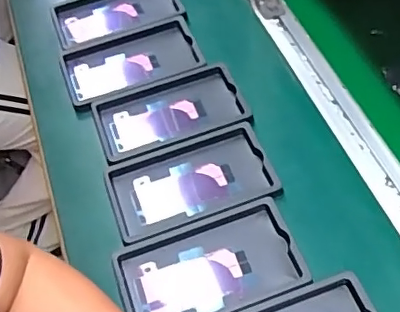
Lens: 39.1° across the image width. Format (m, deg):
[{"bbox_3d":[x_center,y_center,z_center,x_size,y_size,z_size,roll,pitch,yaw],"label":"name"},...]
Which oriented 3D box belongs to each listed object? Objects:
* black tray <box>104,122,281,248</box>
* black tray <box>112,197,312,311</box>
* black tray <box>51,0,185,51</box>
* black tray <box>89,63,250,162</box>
[{"bbox_3d":[-0.009,0.028,0.566,0.157,0.019,0.095,-17,54,-7],"label":"black tray"},{"bbox_3d":[0.008,0.101,0.507,0.155,0.015,0.093,-19,54,-9],"label":"black tray"},{"bbox_3d":[-0.108,-0.186,0.733,0.156,0.029,0.096,-17,54,-8],"label":"black tray"},{"bbox_3d":[-0.033,-0.045,0.623,0.157,0.023,0.092,-18,54,-8],"label":"black tray"}]

